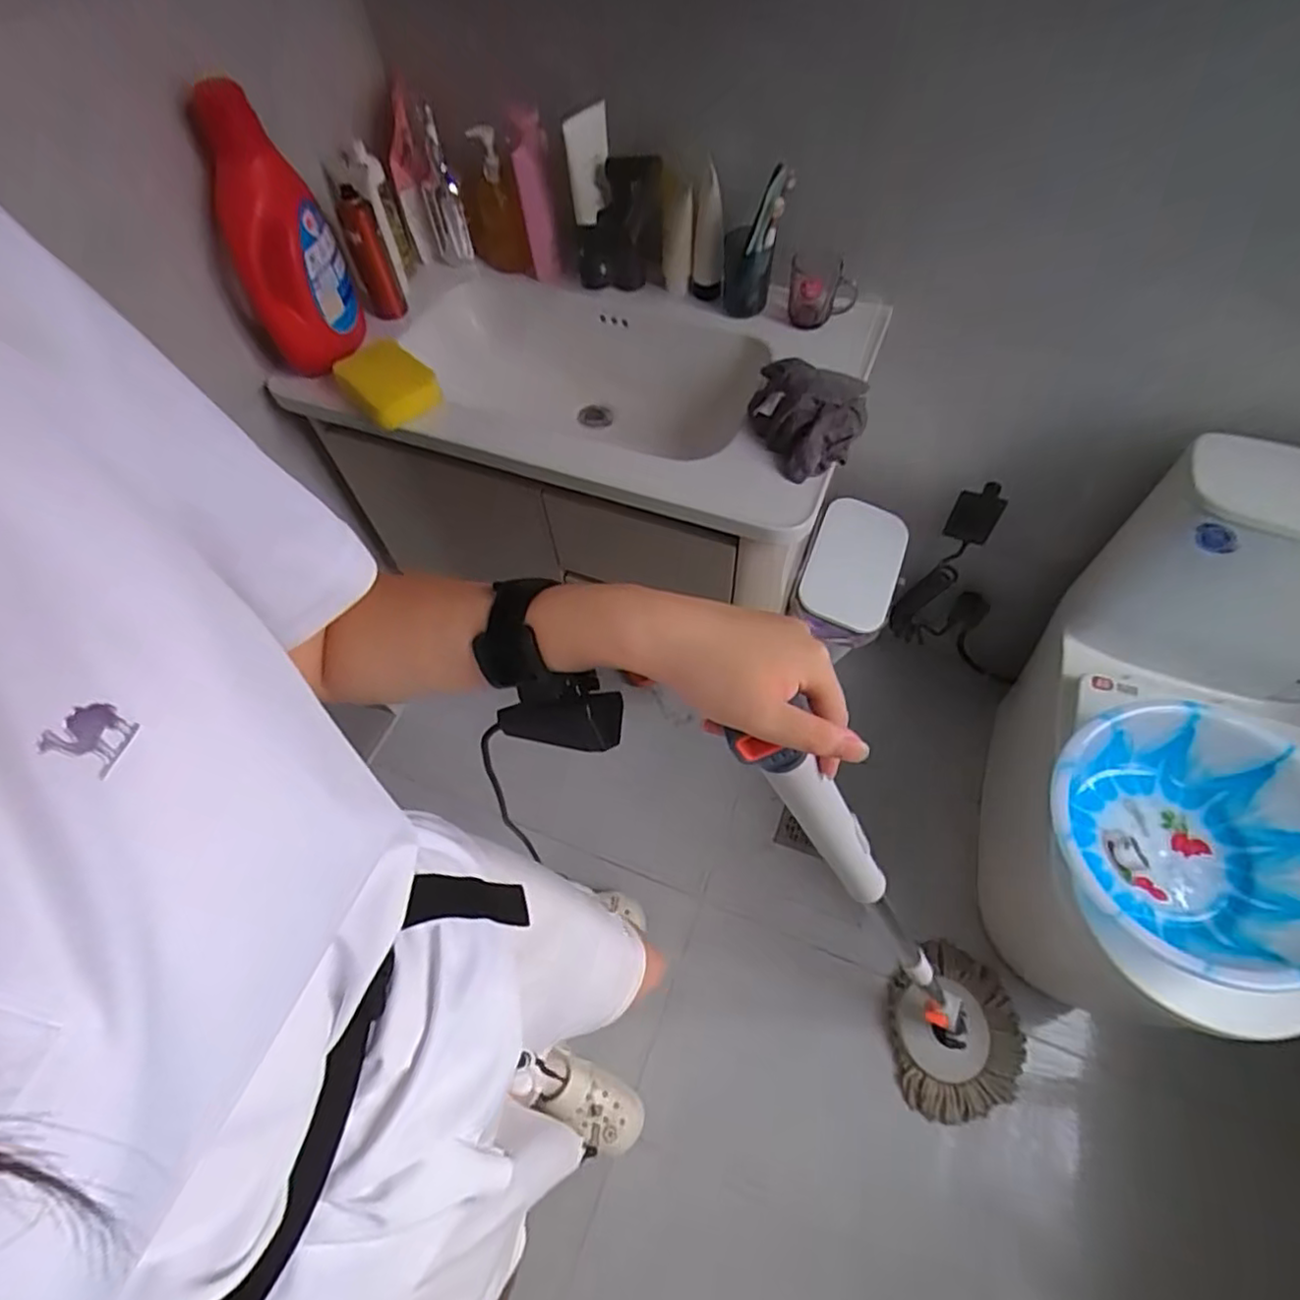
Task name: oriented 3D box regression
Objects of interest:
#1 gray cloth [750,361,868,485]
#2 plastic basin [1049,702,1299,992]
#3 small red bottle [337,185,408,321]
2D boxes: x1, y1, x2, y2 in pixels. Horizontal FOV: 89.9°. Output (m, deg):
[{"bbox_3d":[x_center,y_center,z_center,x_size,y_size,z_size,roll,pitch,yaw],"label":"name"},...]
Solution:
[{"bbox_3d":[0.188,-0.270,0.759,0.136,0.074,0.127,5,60,5],"label":"gray cloth"},{"bbox_3d":[0.660,0.241,0.810,0.309,0.133,0.306,-1,59,2],"label":"plastic basin"},{"bbox_3d":[-0.372,-0.521,0.860,0.053,0.161,0.053,-22,61,-10],"label":"small red bottle"}]

